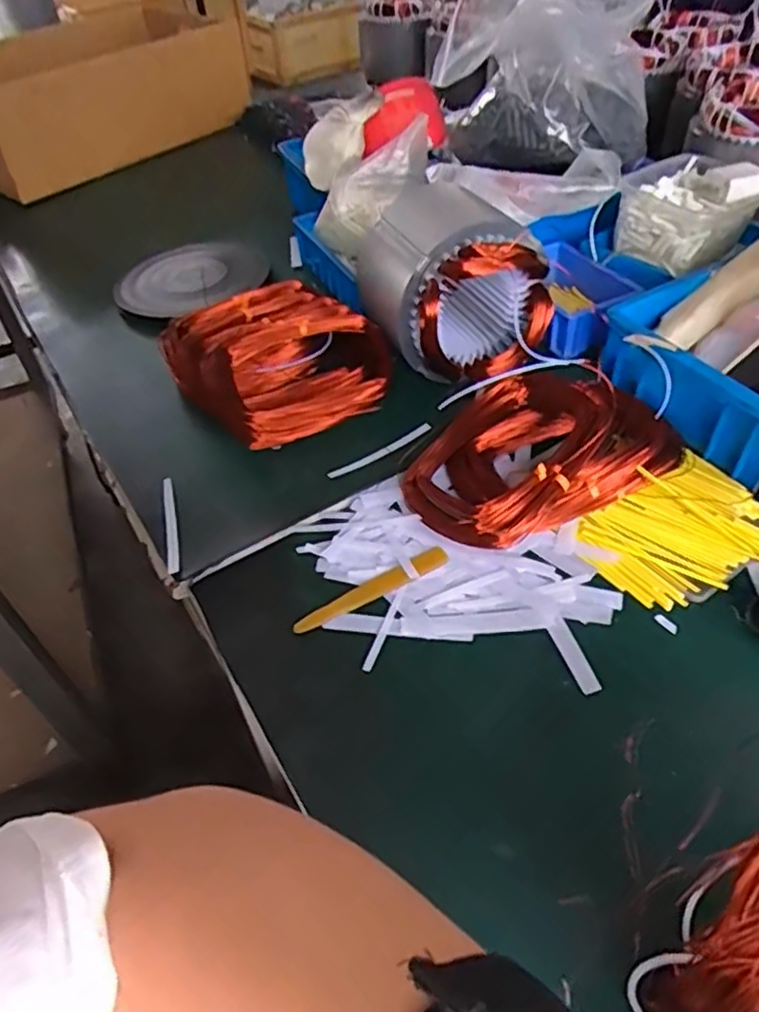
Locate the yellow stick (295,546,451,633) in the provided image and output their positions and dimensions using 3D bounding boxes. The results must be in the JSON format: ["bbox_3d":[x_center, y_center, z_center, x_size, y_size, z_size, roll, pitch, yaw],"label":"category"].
[{"bbox_3d":[-0.005,0.063,0.512,0.129,0.004,0.018,-25,49,-17],"label":"yellow stick"}]

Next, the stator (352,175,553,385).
[{"bbox_3d":[0.060,-0.217,0.648,0.162,0.148,0.162,-16,47,-10],"label":"stator"}]

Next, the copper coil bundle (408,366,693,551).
[{"bbox_3d":[0.131,-0.044,0.566,0.211,0.059,0.140,-27,49,-19],"label":"copper coil bundle"}]

